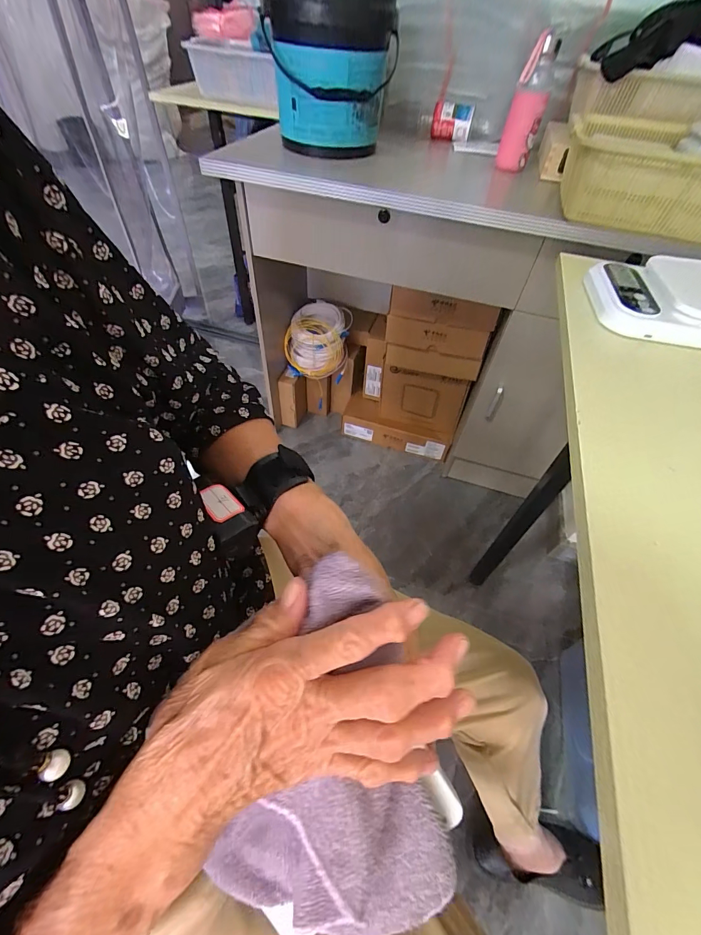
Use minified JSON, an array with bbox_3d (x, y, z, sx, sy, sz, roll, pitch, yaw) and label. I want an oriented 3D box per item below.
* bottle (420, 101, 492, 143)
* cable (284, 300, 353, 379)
[{"bbox_3d":[0.248,-0.810,0.873,0.167,0.059,0.065,13,51,6],"label":"bottle"},{"bbox_3d":[-0.093,-0.401,1.151,0.185,0.171,0.181,9,51,2],"label":"cable"}]

